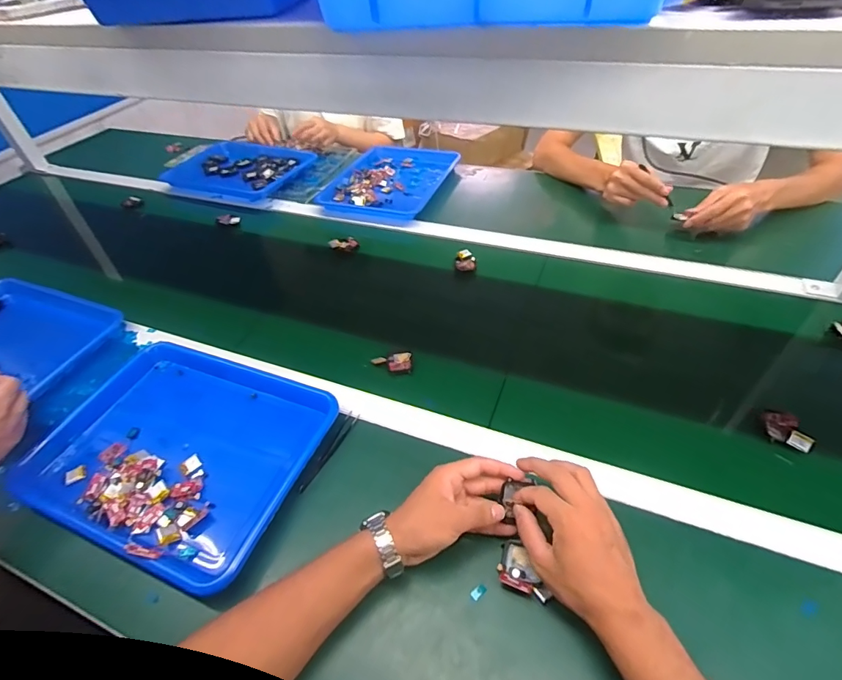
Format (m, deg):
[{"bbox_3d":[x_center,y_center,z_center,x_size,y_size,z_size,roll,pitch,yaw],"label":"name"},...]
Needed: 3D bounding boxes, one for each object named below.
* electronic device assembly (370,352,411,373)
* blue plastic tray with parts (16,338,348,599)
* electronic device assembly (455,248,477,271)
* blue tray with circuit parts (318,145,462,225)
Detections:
[{"bbox_3d":[-0.043,0.035,0.647,0.057,0.014,0.031,-2,46,4],"label":"electronic device assembly"},{"bbox_3d":[-0.299,0.132,0.555,0.342,0.038,0.266,14,49,18],"label":"blue plastic tray with parts"},{"bbox_3d":[0.083,-0.148,0.803,0.036,0.022,0.047,1,46,7],"label":"electronic device assembly"},{"bbox_3d":[-0.067,-0.389,1.059,0.258,0.031,0.357,15,49,19],"label":"blue tray with circuit parts"}]

